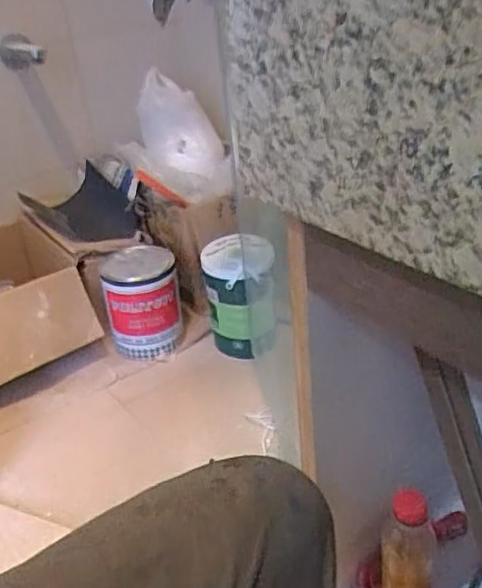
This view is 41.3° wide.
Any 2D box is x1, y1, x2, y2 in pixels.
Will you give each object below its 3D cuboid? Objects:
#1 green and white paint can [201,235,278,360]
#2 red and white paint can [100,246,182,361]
[{"bbox_3d":[-0.004,0.002,1.376,0.142,0.224,0.138,-4,31,3],"label":"green and white paint can"},{"bbox_3d":[-0.218,0.013,1.430,0.160,0.212,0.144,-7,31,-2],"label":"red and white paint can"}]

